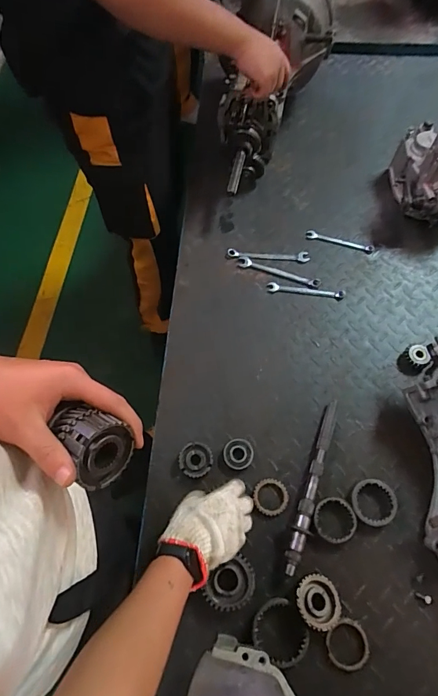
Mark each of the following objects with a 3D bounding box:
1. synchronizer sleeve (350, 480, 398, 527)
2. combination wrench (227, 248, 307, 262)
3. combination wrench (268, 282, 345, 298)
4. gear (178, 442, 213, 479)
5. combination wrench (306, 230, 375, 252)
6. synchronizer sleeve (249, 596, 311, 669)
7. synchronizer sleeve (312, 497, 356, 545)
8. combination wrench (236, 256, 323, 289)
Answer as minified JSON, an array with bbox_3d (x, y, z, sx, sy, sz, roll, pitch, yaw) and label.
[{"bbox_3d":[0.254,0.252,0.649,0.076,0.021,0.070,-8,67,-2],"label":"synchronizer sleeve"},{"bbox_3d":[0.106,-0.199,0.853,0.172,0.014,0.023,2,66,3],"label":"combination wrench"},{"bbox_3d":[0.182,-0.119,0.823,0.156,0.008,0.020,5,66,5],"label":"combination wrench"},{"bbox_3d":[-0.039,0.192,0.677,0.055,0.022,0.057,0,67,1],"label":"gear"},{"bbox_3d":[0.266,-0.236,0.871,0.146,0.005,0.024,13,67,8],"label":"combination wrench"},{"bbox_3d":[0.086,0.413,0.574,0.072,0.016,0.080,-33,69,-12],"label":"synchronizer sleeve"},{"bbox_3d":[0.185,0.277,0.639,0.067,0.025,0.067,0,67,1],"label":"synchronizer sleeve"},{"bbox_3d":[0.127,-0.159,0.834,0.173,0.009,0.022,18,68,10],"label":"combination wrench"}]

